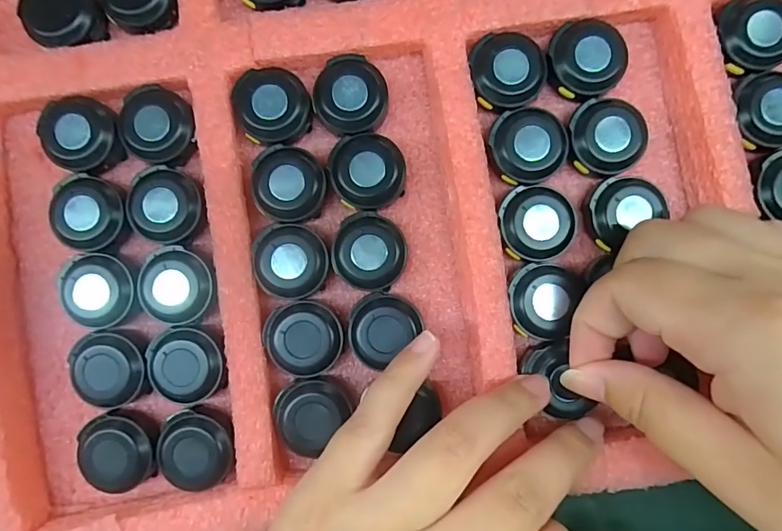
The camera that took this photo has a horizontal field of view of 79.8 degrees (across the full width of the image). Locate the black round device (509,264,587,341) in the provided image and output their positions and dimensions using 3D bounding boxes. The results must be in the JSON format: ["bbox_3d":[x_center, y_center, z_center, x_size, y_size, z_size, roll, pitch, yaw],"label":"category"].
[{"bbox_3d":[0.059,0.013,0.182,0.026,0.008,0.029,23,90,1],"label":"black round device"}]

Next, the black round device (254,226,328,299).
[{"bbox_3d":[-0.039,-0.001,0.186,0.028,0.008,0.029,0,90,1],"label":"black round device"}]

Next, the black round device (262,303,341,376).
[{"bbox_3d":[-0.034,0.029,0.184,0.029,0.009,0.027,0,90,1],"label":"black round device"}]

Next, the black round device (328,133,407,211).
[{"bbox_3d":[-0.009,-0.038,0.187,0.029,0.010,0.029,0,90,1],"label":"black round device"}]

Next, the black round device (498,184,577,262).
[{"bbox_3d":[0.058,-0.017,0.183,0.029,0.006,0.029,0,90,1],"label":"black round device"}]

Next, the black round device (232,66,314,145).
[{"bbox_3d":[-0.047,-0.063,0.188,0.029,0.010,0.031,0,90,1],"label":"black round device"}]

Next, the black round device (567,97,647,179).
[{"bbox_3d":[0.085,-0.051,0.184,0.028,0.008,0.030,-16,89,1],"label":"black round device"}]

